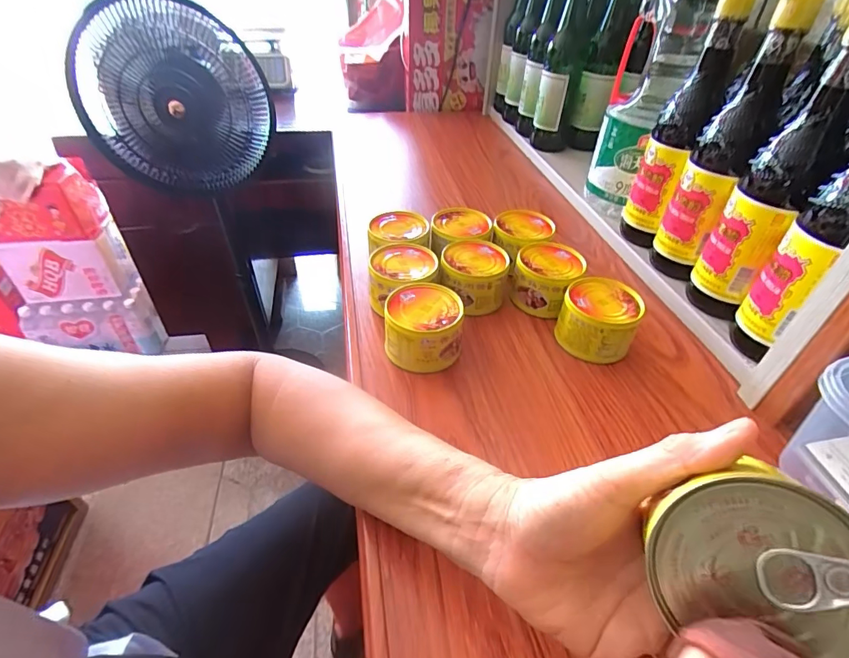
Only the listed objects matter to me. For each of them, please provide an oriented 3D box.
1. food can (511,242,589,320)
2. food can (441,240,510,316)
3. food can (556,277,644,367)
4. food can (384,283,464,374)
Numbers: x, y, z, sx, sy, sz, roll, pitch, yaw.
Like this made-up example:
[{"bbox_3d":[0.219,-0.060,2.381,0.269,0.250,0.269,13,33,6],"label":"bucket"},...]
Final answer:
[{"bbox_3d":[0.133,-0.053,0.486,0.065,0.053,0.074,22,45,20],"label":"food can"},{"bbox_3d":[0.052,-0.054,0.474,0.067,0.052,0.077,4,42,2],"label":"food can"},{"bbox_3d":[0.165,-0.007,0.426,0.068,0.052,0.071,20,45,18],"label":"food can"},{"bbox_3d":[-0.001,-0.001,0.410,0.068,0.053,0.070,2,42,-1],"label":"food can"}]

